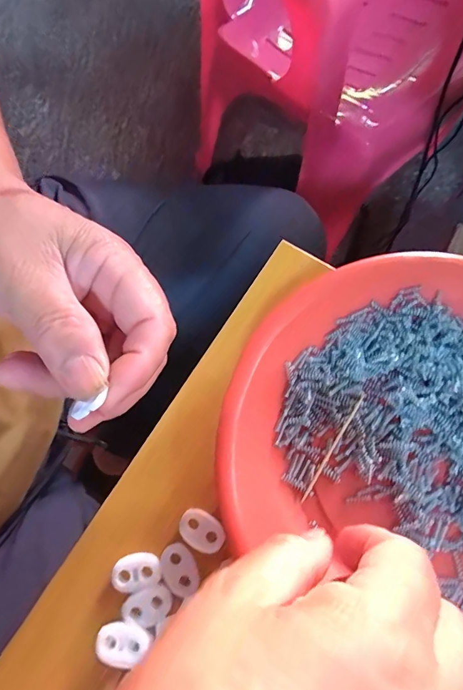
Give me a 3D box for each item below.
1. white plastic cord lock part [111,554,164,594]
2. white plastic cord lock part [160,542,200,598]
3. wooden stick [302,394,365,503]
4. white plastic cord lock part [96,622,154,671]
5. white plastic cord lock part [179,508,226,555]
[{"bbox_3d":[-0.043,0.103,0.180,0.022,0.004,0.014,-14,76,-3],"label":"white plastic cord lock part"},{"bbox_3d":[-0.024,0.103,0.182,0.016,0.004,0.022,-34,78,-8],"label":"white plastic cord lock part"},{"bbox_3d":[0.050,0.050,0.194,0.004,0.004,0.059,31,79,9],"label":"wooden stick"},{"bbox_3d":[-0.046,0.128,0.171,0.022,0.007,0.015,15,76,4],"label":"white plastic cord lock part"},{"bbox_3d":[-0.014,0.087,0.186,0.022,0.004,0.016,32,78,8],"label":"white plastic cord lock part"}]

